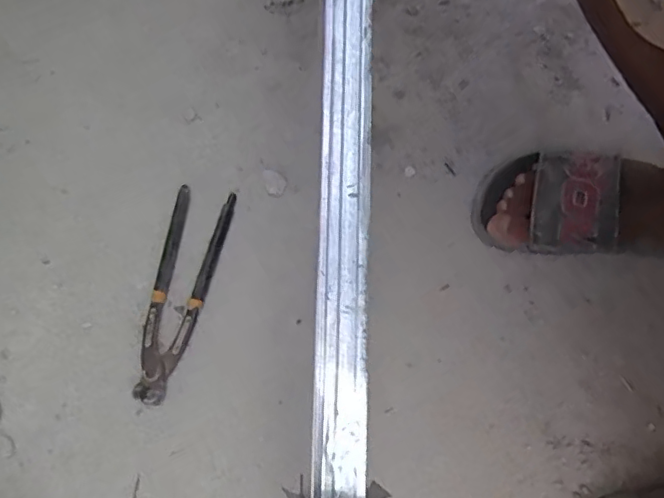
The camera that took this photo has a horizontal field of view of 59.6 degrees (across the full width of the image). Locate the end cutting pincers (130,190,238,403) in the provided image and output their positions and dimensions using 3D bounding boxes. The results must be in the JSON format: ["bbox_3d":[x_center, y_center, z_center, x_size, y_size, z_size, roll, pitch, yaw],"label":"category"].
[{"bbox_3d":[-0.149,0.040,0.565,0.058,0.016,0.213,11,70,4],"label":"end cutting pincers"}]

